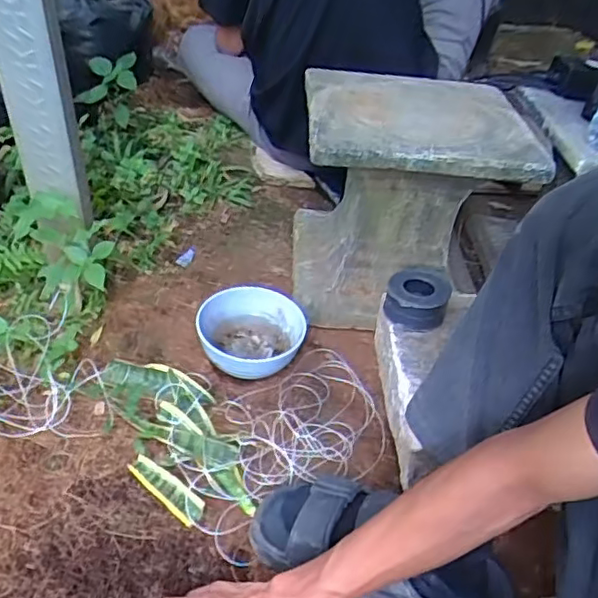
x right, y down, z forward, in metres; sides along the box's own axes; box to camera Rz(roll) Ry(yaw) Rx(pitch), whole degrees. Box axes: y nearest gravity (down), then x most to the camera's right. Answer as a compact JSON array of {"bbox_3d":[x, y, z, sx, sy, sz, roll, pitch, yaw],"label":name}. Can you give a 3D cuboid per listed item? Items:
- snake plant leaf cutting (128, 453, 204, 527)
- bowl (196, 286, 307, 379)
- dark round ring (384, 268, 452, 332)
[{"bbox_3d":[-0.151,0.214,0.696,0.104,0.006,0.030,32,62,27],"label":"snake plant leaf cutting"},{"bbox_3d":[-0.063,0.057,0.846,0.148,0.074,0.136,4,42,-3],"label":"bowl"},{"bbox_3d":[0.159,-0.006,0.818,0.079,0.041,0.085,5,41,-4],"label":"dark round ring"}]

